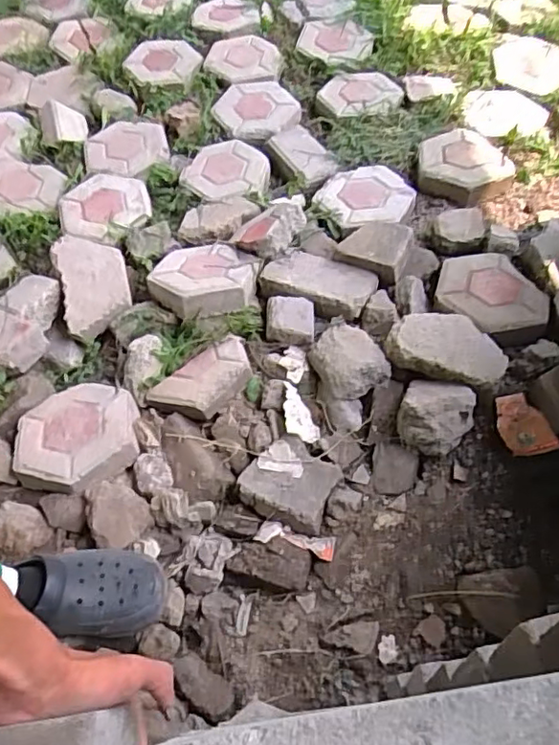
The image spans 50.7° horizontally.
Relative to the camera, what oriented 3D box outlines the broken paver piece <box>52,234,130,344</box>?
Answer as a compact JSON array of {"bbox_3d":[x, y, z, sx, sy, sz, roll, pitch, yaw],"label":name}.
[{"bbox_3d":[-0.371,-0.180,1.172,0.133,0.033,0.214,-17,72,-8],"label":"broken paver piece"}]

